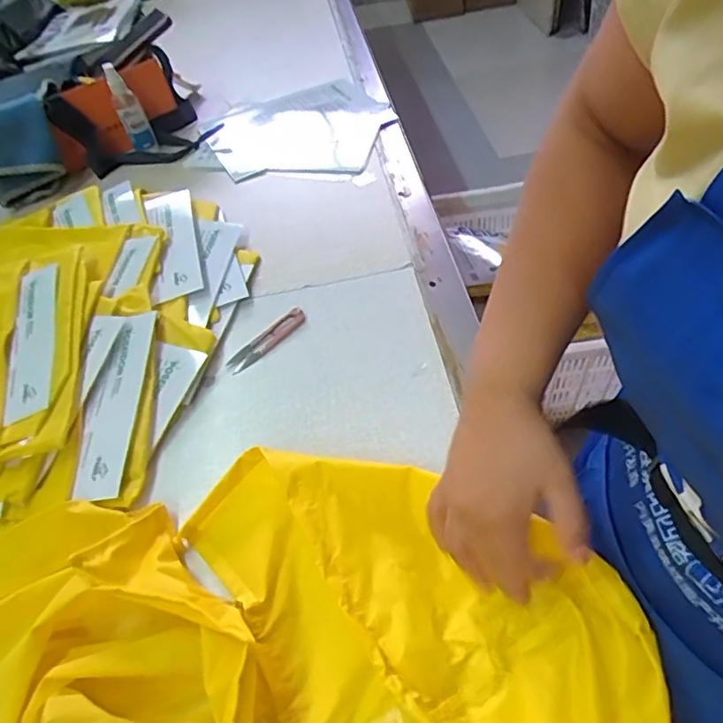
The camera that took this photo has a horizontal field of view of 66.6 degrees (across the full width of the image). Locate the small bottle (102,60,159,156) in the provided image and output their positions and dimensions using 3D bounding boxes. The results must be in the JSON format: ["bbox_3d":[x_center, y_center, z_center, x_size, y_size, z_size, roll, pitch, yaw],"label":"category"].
[{"bbox_3d":[-0.345,-0.376,0.825,0.036,0.133,0.030,-20,51,-8],"label":"small bottle"}]

